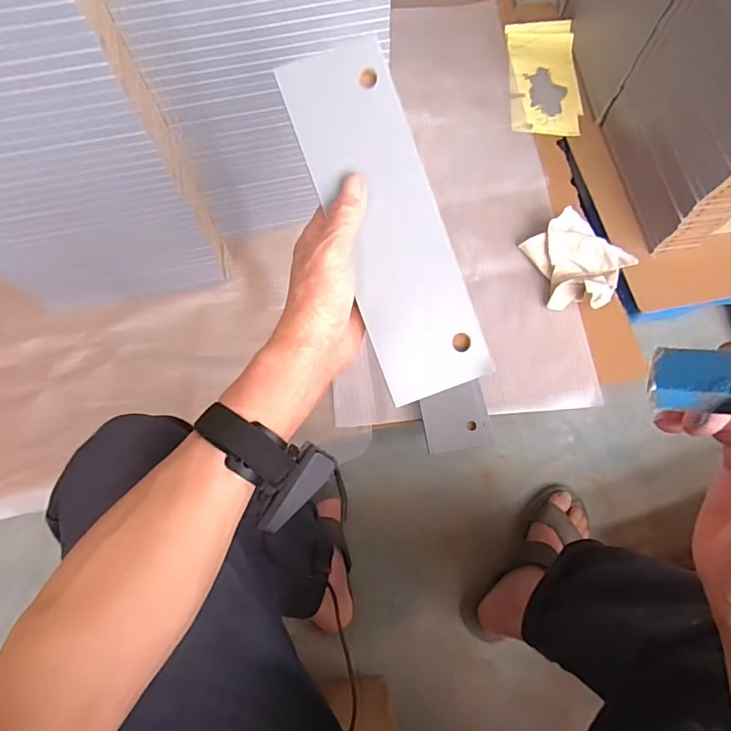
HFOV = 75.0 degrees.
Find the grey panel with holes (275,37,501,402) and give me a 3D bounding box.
[{"bbox_3d":[0.017,-0.106,0.360,0.082,0.011,0.260,-19,94,-1],"label":"grey panel with holes"}]

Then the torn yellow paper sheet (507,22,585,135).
[{"bbox_3d":[0.331,-0.536,0.879,0.126,0.035,0.250,1,71,-1],"label":"torn yellow paper sheet"}]

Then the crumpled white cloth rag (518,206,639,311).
[{"bbox_3d":[0.327,-0.160,0.735,0.124,0.073,0.156,-28,74,-11],"label":"crumpled white cloth rag"}]

